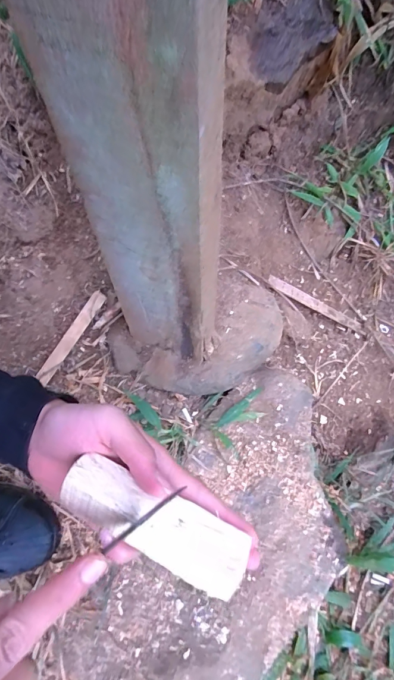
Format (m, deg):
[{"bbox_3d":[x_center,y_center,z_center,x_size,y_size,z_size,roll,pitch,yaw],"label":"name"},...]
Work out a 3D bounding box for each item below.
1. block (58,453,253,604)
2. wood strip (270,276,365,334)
[{"bbox_3d":[-0.026,0.109,0.220,0.112,0.020,0.036,25,66,10],"label":"block"},{"bbox_3d":[0.197,-0.056,0.602,0.191,0.009,0.022,25,63,-15],"label":"wood strip"}]

